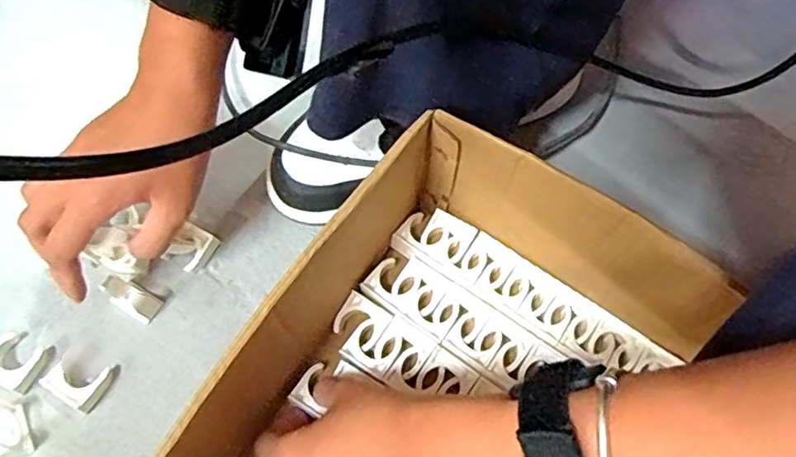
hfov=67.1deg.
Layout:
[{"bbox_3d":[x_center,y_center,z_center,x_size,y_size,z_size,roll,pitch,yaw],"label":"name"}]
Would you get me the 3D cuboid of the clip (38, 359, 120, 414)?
[{"bbox_3d":[-0.207,0.096,0.388,0.037,0.017,0.031,25,69,9],"label":"clip"}]

